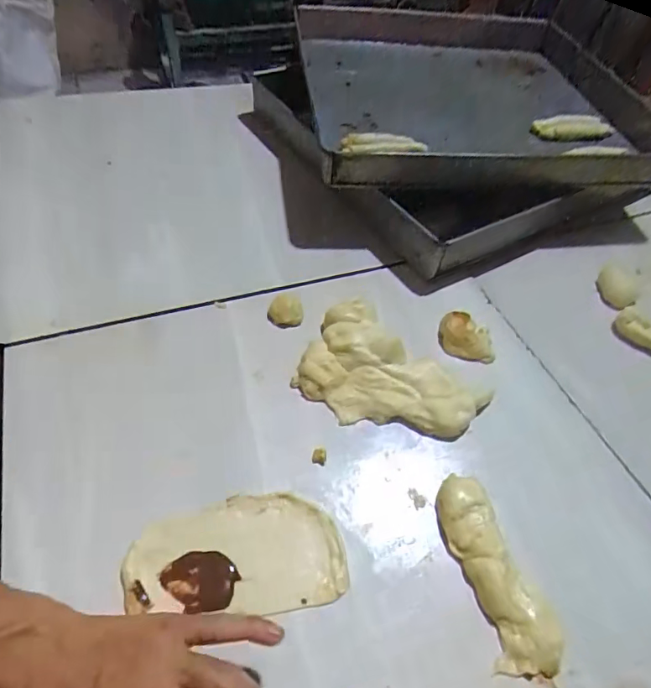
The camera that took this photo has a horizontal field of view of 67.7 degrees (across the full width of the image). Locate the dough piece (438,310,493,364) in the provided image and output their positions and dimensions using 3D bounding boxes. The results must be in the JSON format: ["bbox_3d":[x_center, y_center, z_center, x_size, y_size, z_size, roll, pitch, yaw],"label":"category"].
[{"bbox_3d":[0.147,-0.011,0.503,0.057,0.018,0.047,13,51,6],"label":"dough piece"}]

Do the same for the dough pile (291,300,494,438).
[{"bbox_3d":[0.054,0.033,0.451,0.164,0.027,0.108,36,56,22],"label":"dough pile"}]

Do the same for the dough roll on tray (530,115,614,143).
[{"bbox_3d":[0.347,-0.303,0.680,0.117,0.032,0.024,-1,51,-5],"label":"dough roll on tray"}]

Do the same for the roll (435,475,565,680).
[{"bbox_3d":[0.124,0.164,0.358,0.049,0.023,0.134,-8,52,-11],"label":"roll"}]

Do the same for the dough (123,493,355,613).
[{"bbox_3d":[-0.064,0.154,0.360,0.154,0.008,0.081,-3,51,-7],"label":"dough"}]

